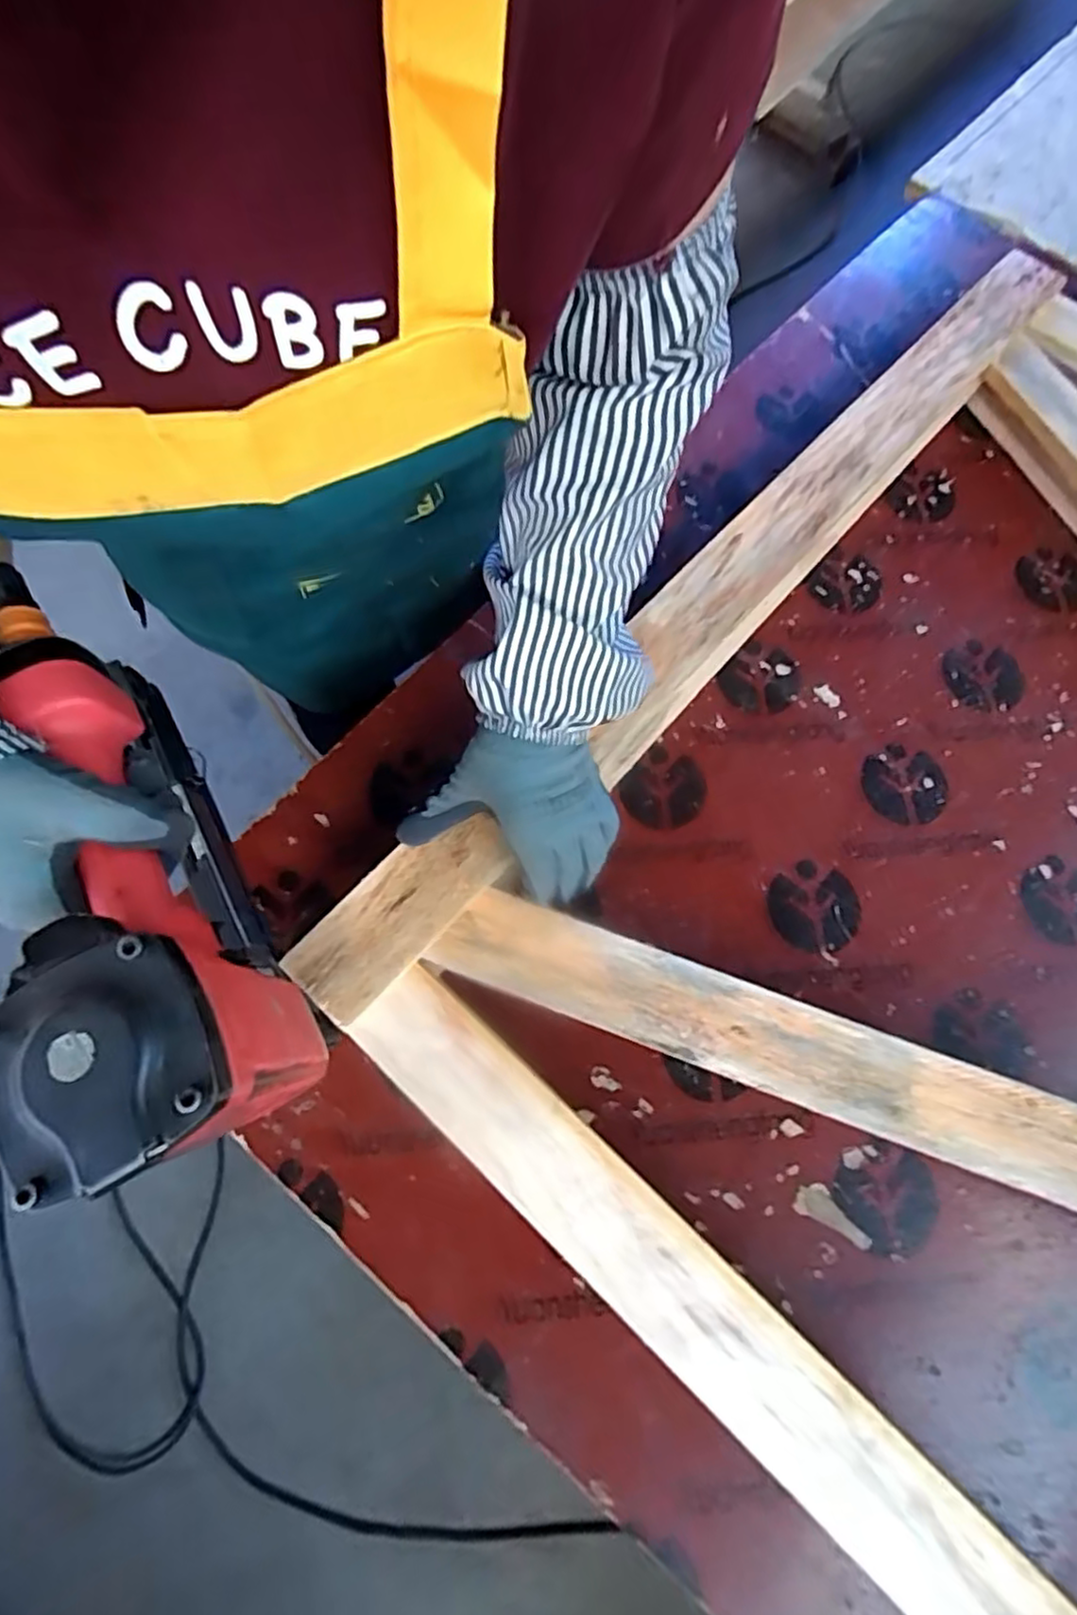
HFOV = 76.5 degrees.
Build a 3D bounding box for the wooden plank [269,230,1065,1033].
[{"bbox_3d":[0.179,-0.205,0.565,0.064,0.032,0.943,41,73,12],"label":"wooden plank"}]

